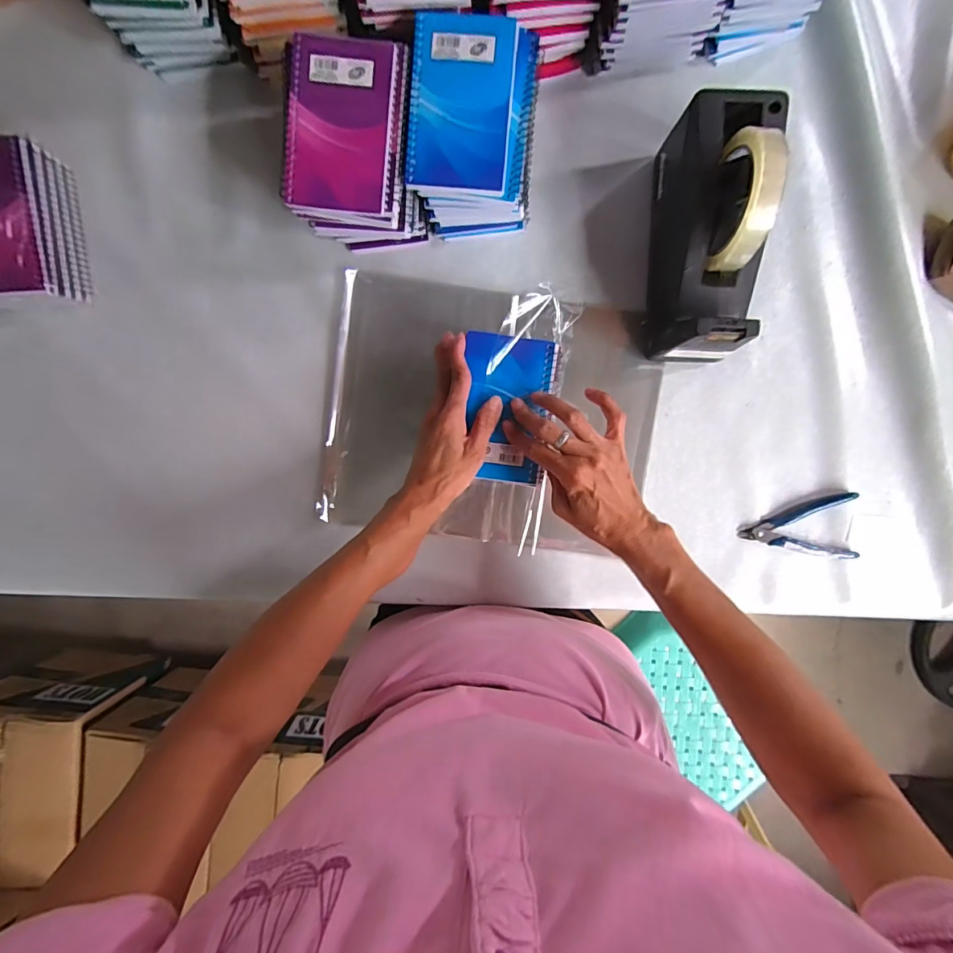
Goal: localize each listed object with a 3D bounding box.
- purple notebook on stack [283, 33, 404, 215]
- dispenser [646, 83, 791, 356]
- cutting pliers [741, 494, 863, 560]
[{"bbox_3d":[-0.111,-0.286,0.377,0.085,0.010,0.129,6,94,0],"label":"purple notebook on stack"},{"bbox_3d":[0.208,-0.211,0.405,0.076,0.125,0.204,0,94,-2],"label":"dispenser"},{"bbox_3d":[0.342,0.059,0.483,0.116,0.015,0.067,-8,94,-1],"label":"cutting pliers"}]

